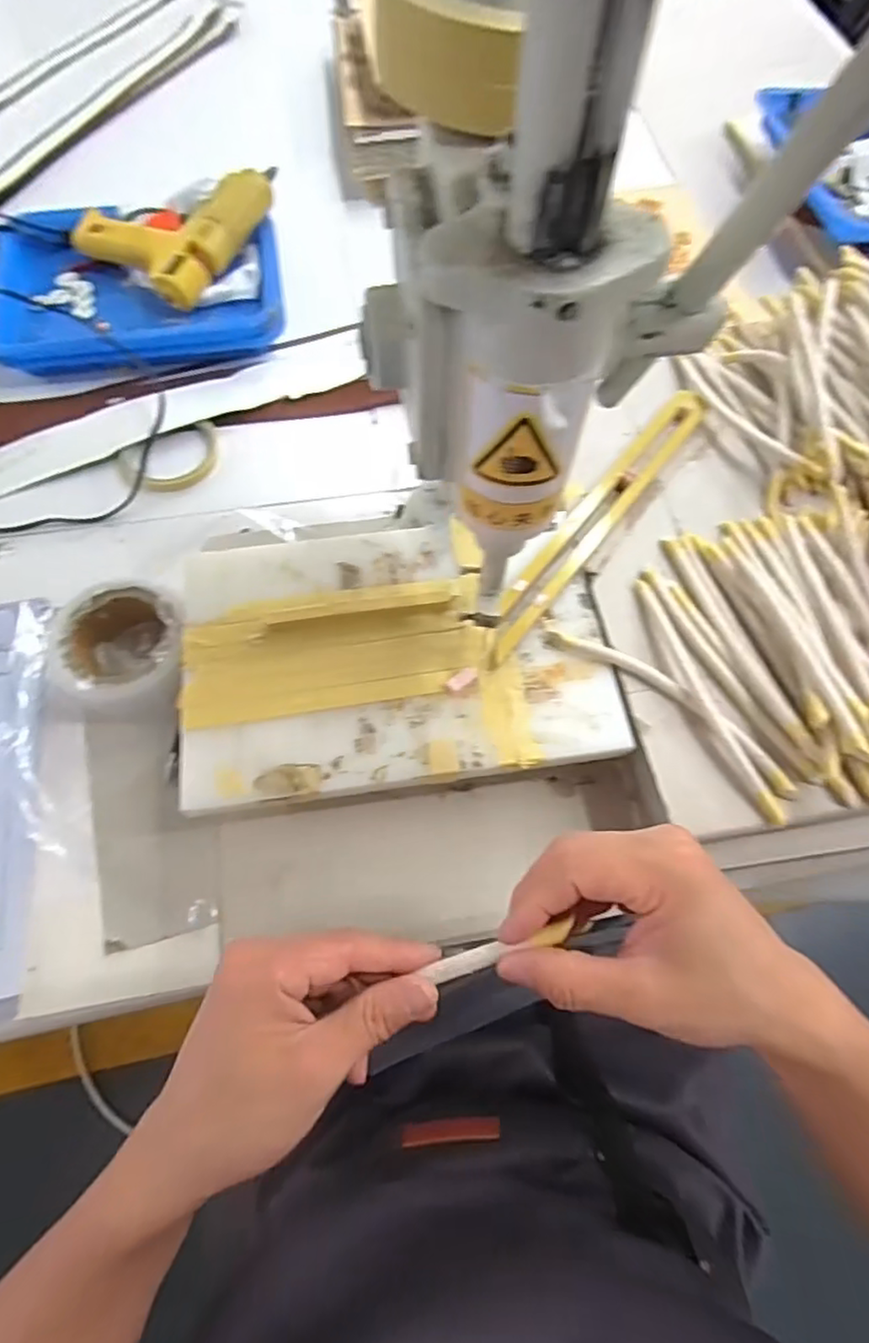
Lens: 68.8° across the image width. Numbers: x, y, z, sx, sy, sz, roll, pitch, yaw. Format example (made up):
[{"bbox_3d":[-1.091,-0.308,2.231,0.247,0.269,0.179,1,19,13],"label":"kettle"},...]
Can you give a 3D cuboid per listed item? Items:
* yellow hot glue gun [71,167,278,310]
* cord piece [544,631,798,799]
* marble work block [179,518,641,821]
[{"bbox_3d":[-0.267,-0.474,0.668,0.156,0.061,0.174,31,69,12],"label":"yellow hot glue gun"},{"bbox_3d":[0.164,0.019,0.439,0.190,0.016,0.027,34,59,16],"label":"cord piece"},{"bbox_3d":[-0.028,-0.019,0.457,0.296,0.015,0.200,-8,68,-5],"label":"marble work block"}]

